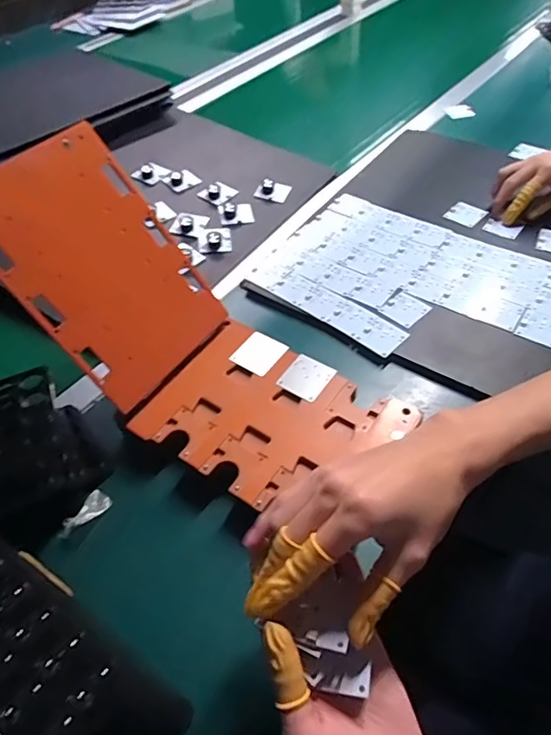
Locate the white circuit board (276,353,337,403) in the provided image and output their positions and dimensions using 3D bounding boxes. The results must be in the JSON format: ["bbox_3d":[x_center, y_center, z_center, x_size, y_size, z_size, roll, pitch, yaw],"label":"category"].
[{"bbox_3d":[0.032,0.010,0.507,0.046,0.004,0.047,28,62,27],"label":"white circuit board"}]

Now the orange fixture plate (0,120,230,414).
[{"bbox_3d":[-0.165,-0.097,0.478,0.008,0.234,0.160,-5,37,53],"label":"orange fixture plate"}]

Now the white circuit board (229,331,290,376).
[{"bbox_3d":[-0.018,-0.016,0.537,0.048,0.004,0.047,29,63,26],"label":"white circuit board"}]

